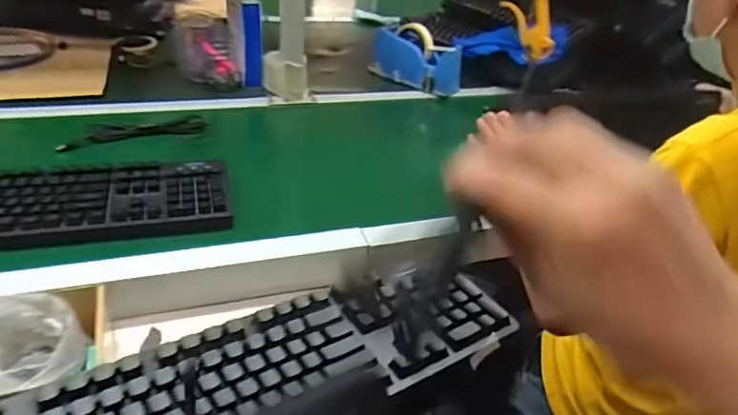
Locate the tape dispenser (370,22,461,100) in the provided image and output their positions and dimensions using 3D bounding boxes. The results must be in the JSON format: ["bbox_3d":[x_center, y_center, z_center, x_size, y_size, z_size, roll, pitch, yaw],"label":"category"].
[{"bbox_3d":[0.100,-0.308,1.149,0.205,0.134,0.059,21,36,21],"label":"tape dispenser"}]

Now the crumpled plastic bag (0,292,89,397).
[{"bbox_3d":[-0.332,0.130,0.508,0.115,0.074,0.087,1,34,-8],"label":"crumpled plastic bag"}]

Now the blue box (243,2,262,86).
[{"bbox_3d":[-0.223,-0.304,1.030,0.032,0.164,0.019,0,34,-10],"label":"blue box"}]

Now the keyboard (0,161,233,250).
[{"bbox_3d":[-0.401,-0.006,0.678,0.425,0.033,0.135,-6,36,-18],"label":"keyboard"}]

